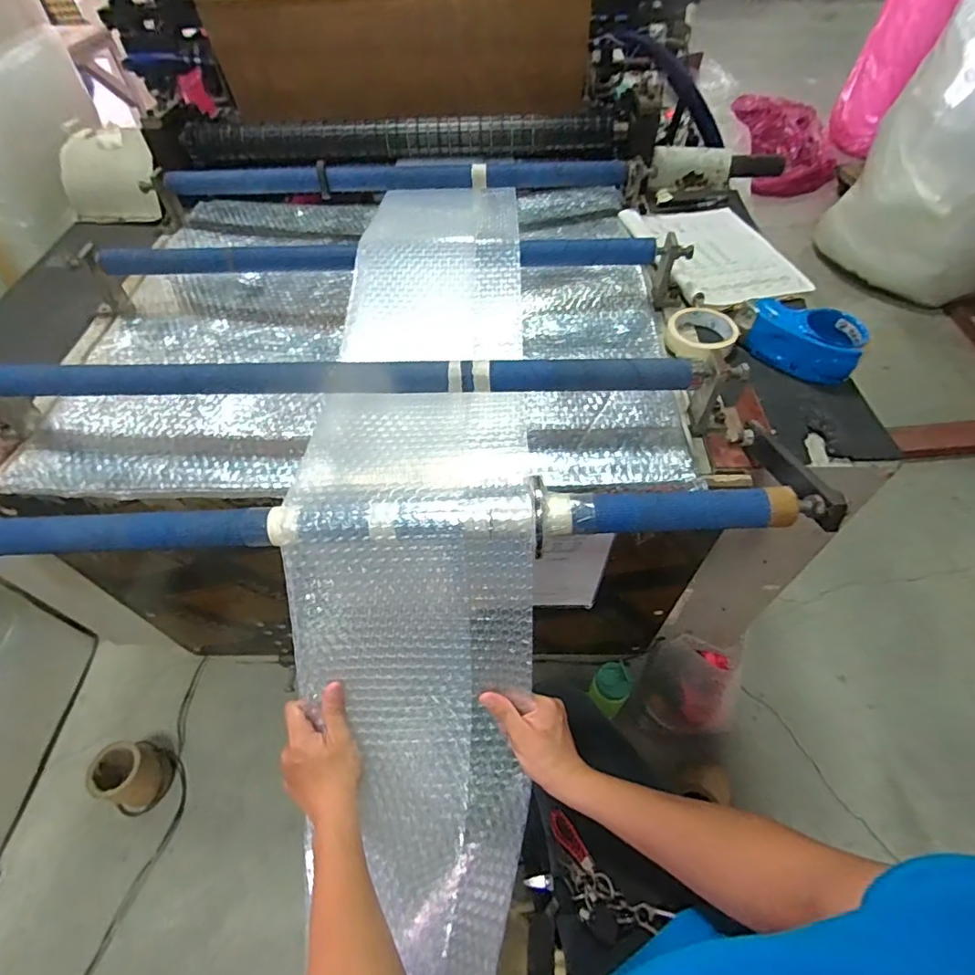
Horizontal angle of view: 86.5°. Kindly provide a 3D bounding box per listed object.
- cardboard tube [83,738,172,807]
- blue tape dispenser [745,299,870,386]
[{"bbox_3d":[-0.732,0.584,1.065,0.107,0.115,0.108,0,53,1],"label":"cardboard tube"},{"bbox_3d":[0.428,-0.210,0.711,0.155,0.059,0.107,32,60,22],"label":"blue tape dispenser"}]

